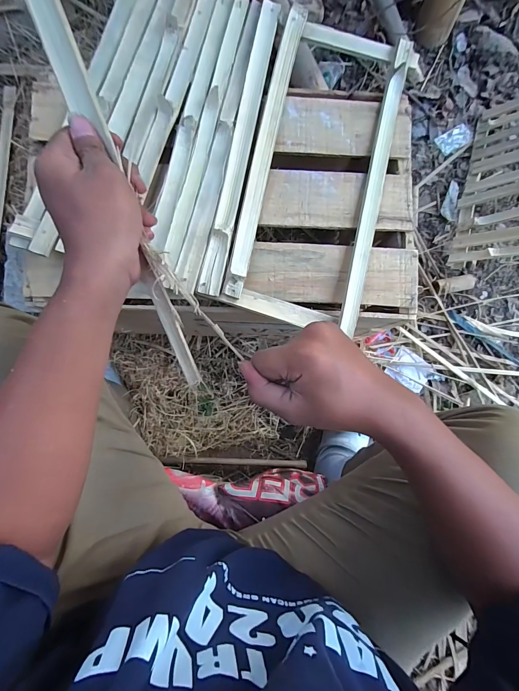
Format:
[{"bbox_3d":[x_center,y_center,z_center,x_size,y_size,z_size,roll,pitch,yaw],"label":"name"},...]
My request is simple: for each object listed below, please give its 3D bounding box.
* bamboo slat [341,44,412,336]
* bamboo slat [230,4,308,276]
[{"bbox_3d":[0.179,-0.252,0.505,0.028,0.021,0.476,13,84,-1],"label":"bamboo slat"},{"bbox_3d":[0.014,-0.319,0.497,0.028,0.009,0.445,12,84,-1],"label":"bamboo slat"}]

